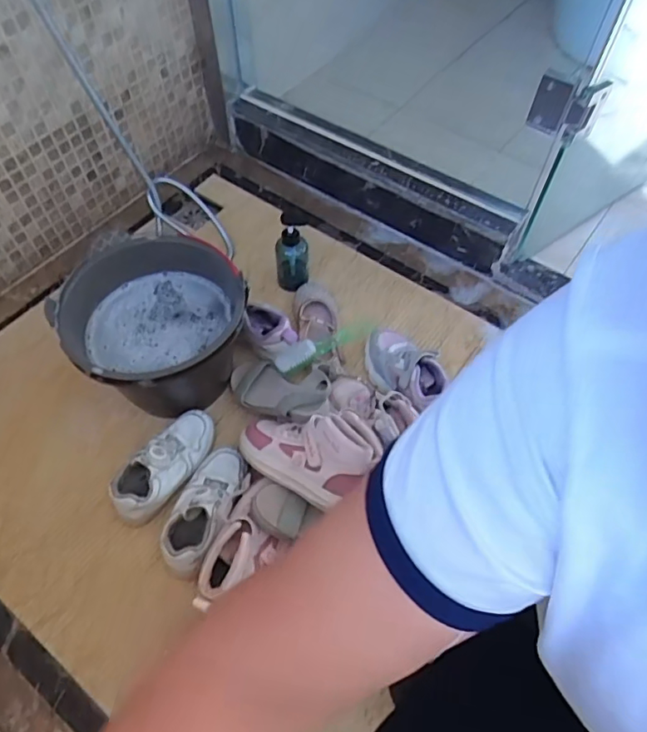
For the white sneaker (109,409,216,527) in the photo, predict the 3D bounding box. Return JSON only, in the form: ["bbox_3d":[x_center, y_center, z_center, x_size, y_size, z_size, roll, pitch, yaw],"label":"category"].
[{"bbox_3d":[-0.243,0.149,0.833,0.081,0.064,0.192,37,64,21],"label":"white sneaker"}]

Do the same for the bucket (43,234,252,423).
[{"bbox_3d":[-0.259,-0.047,0.880,0.242,0.217,0.260,0,58,0],"label":"bucket"}]

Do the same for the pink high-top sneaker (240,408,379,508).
[{"bbox_3d":[-0.011,0.126,0.821,0.221,0.090,0.146,27,83,36],"label":"pink high-top sneaker"}]

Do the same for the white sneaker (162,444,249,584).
[{"bbox_3d":[-0.171,0.203,0.787,0.091,0.065,0.197,15,59,10],"label":"white sneaker"}]

